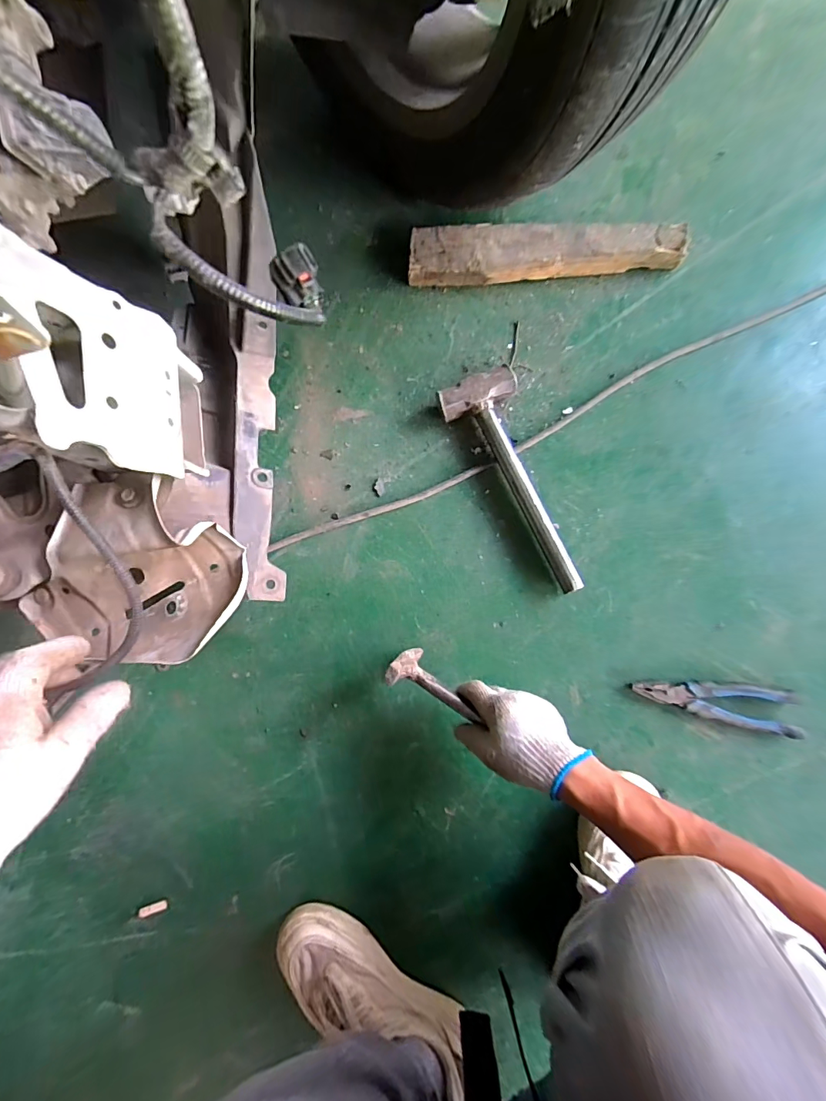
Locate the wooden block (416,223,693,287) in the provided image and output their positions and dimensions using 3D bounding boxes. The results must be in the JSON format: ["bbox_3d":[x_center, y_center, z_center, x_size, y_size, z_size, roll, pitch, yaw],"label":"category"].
[{"bbox_3d":[0.186,-0.422,0.631,0.379,0.041,0.078,2,84,4],"label":"wooden block"}]

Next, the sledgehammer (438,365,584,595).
[{"bbox_3d":[0.151,-0.097,0.594,0.101,0.045,0.312,-28,83,0],"label":"sledgehammer"}]

